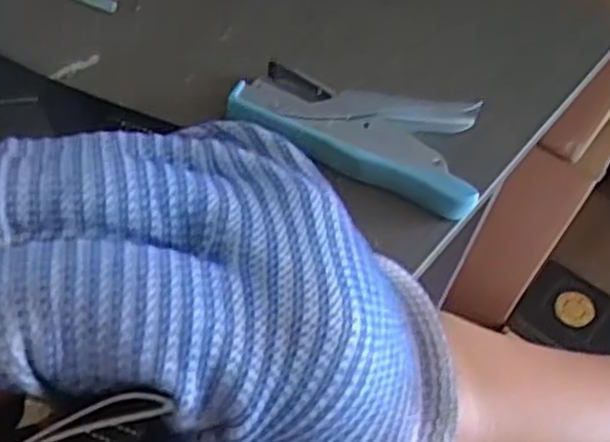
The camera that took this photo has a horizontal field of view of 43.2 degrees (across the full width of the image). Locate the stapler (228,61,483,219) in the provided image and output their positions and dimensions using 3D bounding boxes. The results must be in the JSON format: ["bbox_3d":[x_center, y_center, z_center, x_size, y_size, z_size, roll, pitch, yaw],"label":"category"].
[{"bbox_3d":[0.031,-0.056,0.455,0.144,0.024,0.076,16,56,6],"label":"stapler"}]

